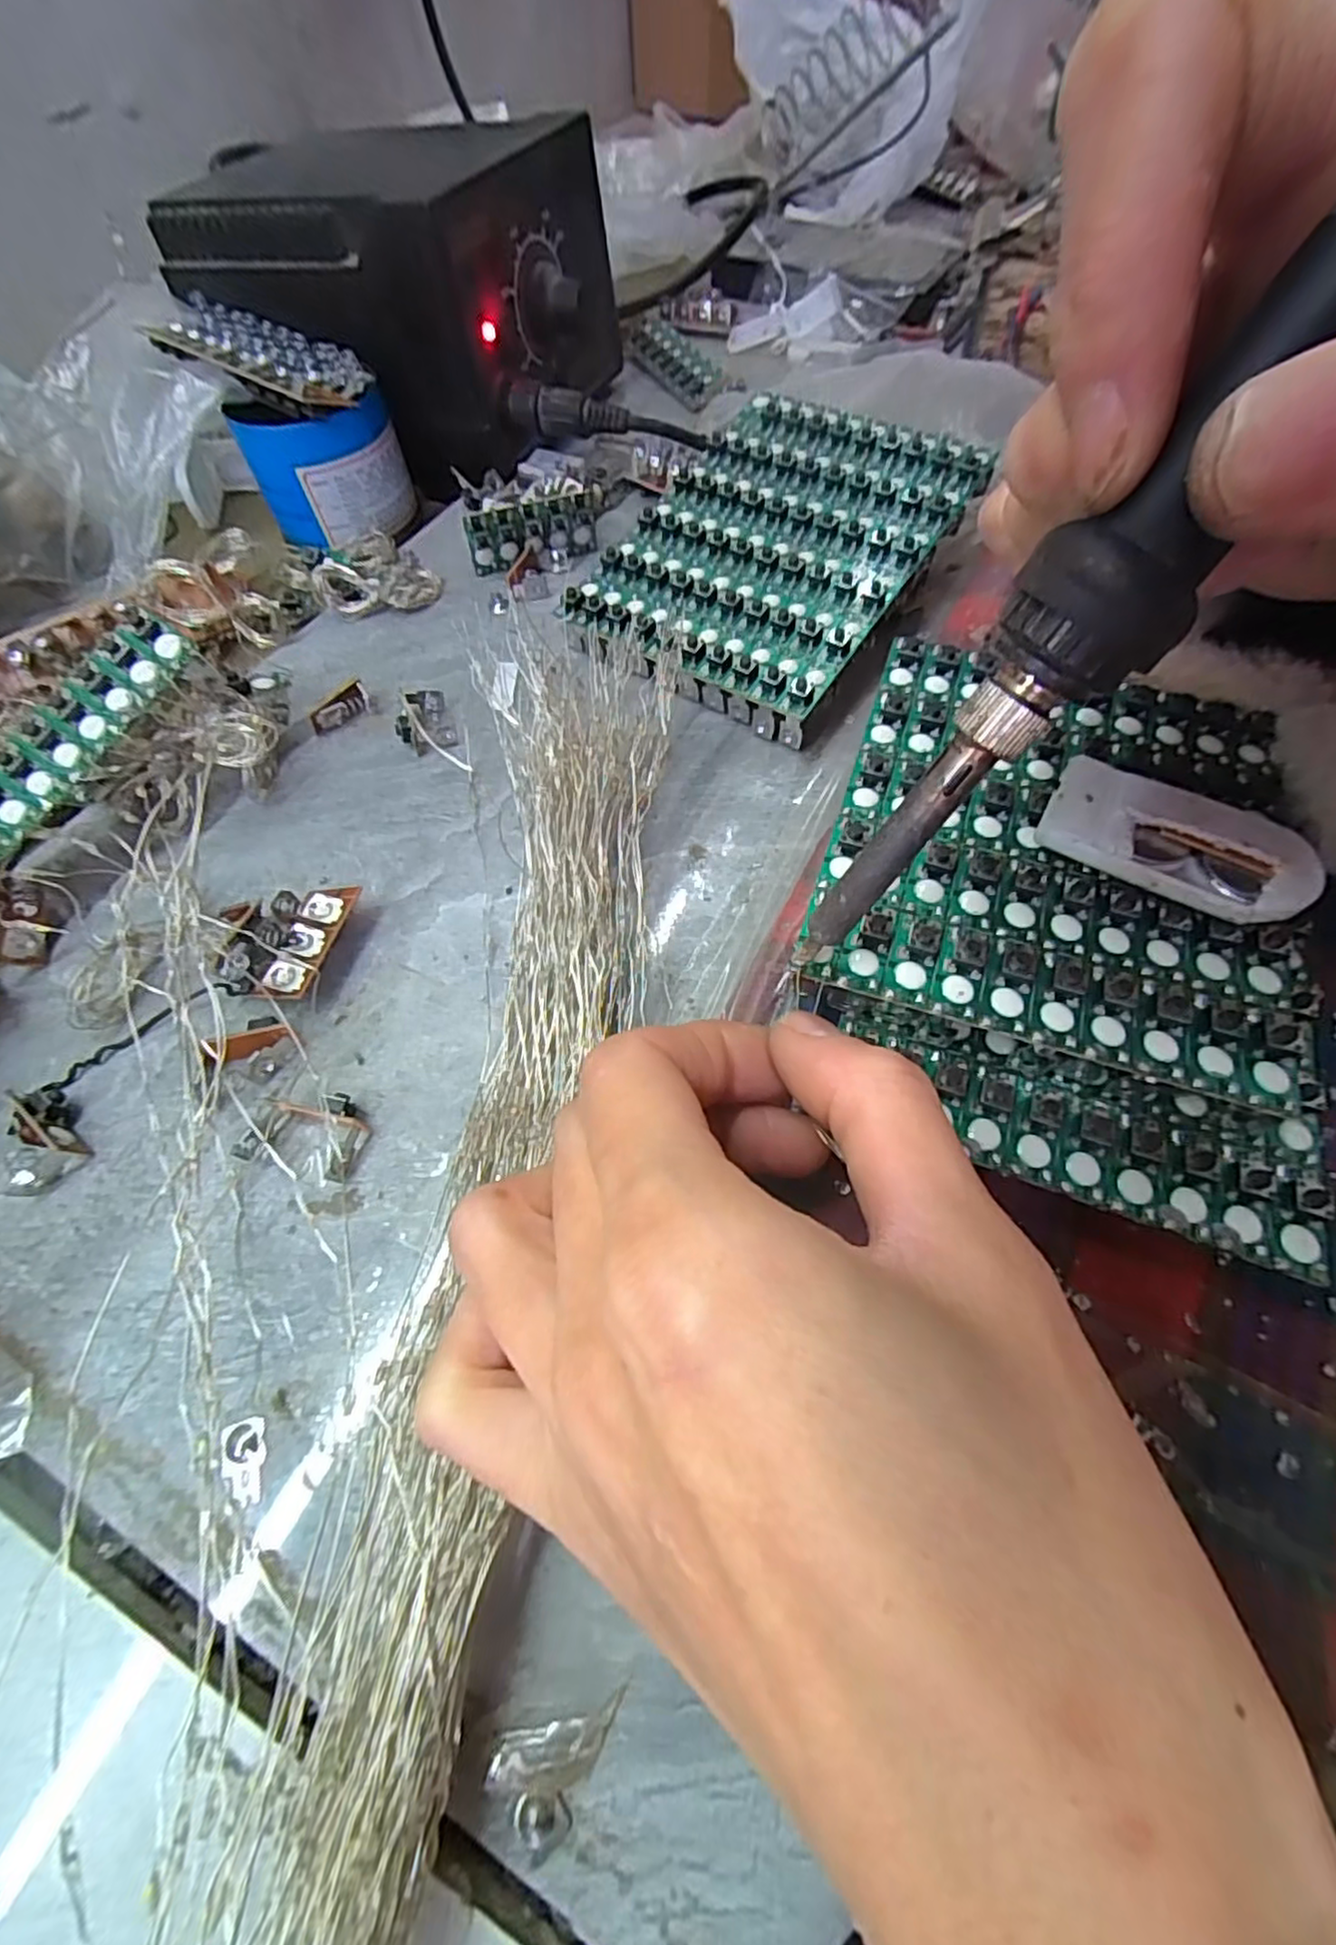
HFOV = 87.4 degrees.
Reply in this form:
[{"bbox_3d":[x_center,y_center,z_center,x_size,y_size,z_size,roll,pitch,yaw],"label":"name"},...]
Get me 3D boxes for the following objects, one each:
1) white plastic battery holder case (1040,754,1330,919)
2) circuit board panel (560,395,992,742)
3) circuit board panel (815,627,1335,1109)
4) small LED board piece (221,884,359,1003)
[{"bbox_3d":[0.105,-0.026,0.148,0.050,0.013,0.023,28,68,10],"label":"white plastic battery holder case"},{"bbox_3d":[0.036,-0.142,0.236,0.097,0.015,0.129,28,74,16],"label":"circuit board panel"},{"bbox_3d":[0.088,-0.032,0.157,0.096,0.006,0.105,16,65,11],"label":"circuit board panel"},{"bbox_3d":[-0.098,-0.008,0.179,0.030,0.012,0.032,5,61,4],"label":"small LED board piece"}]

